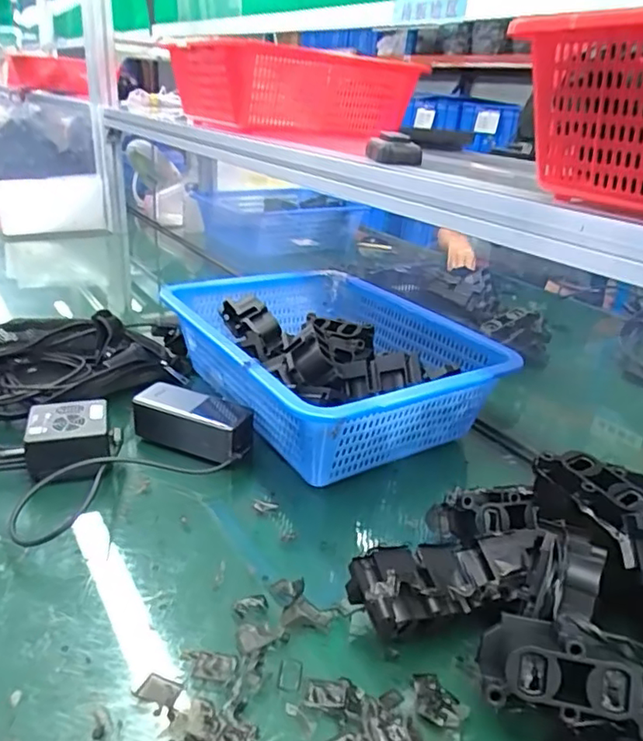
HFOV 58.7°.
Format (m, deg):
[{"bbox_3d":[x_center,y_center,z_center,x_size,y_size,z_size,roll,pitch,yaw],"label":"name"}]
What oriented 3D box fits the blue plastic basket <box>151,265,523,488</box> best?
[{"bbox_3d":[0.001,-0.020,0.739,0.309,0.109,0.420,-13,30,-31],"label":"blue plastic basket"}]

